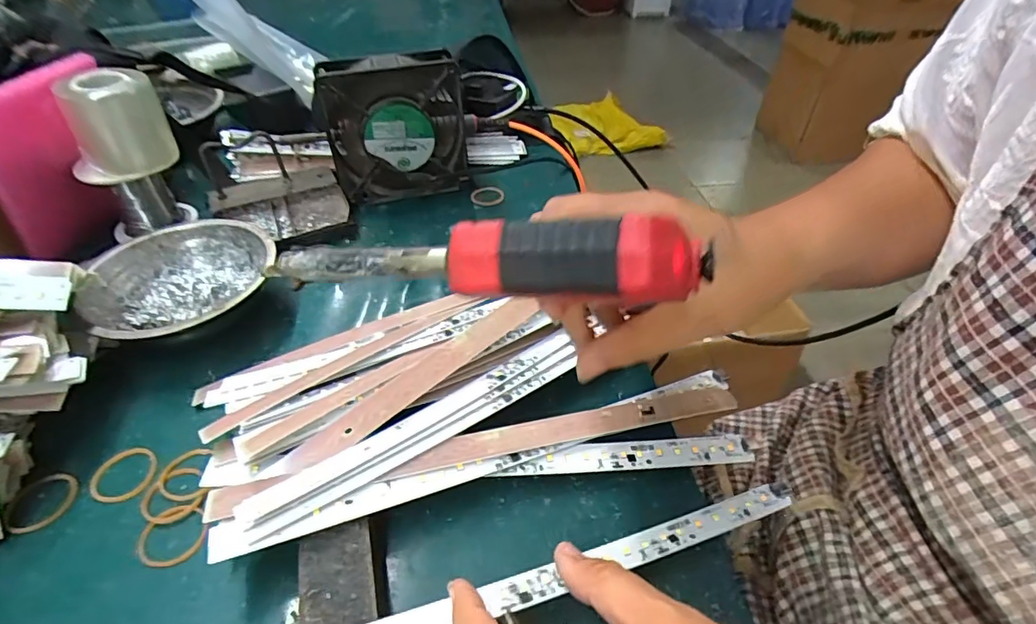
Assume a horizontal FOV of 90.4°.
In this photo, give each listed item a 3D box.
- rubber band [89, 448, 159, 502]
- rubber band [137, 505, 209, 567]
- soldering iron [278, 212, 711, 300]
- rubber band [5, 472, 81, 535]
[{"bbox_3d":[-0.218,0.090,0.285,0.031,0.004,0.035,-24,48,-24],"label":"rubber band"},{"bbox_3d":[-0.173,0.111,0.257,0.030,0.004,0.031,1,43,-1],"label":"rubber band"},{"bbox_3d":[-0.023,-0.020,0.204,0.175,0.033,0.030,2,41,21],"label":"soldering iron"},{"bbox_3d":[-0.254,0.100,0.274,0.033,0.005,0.032,1,43,-1],"label":"rubber band"}]

